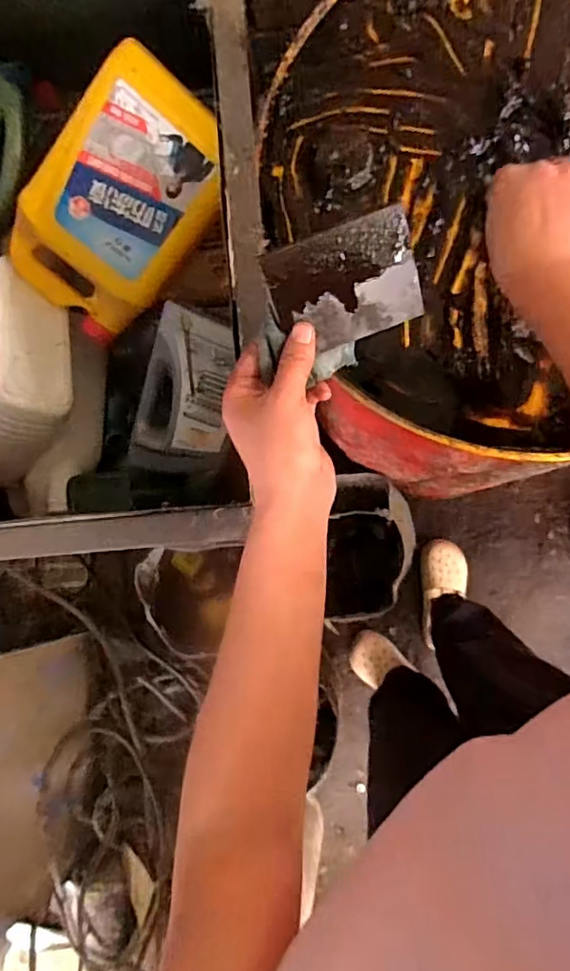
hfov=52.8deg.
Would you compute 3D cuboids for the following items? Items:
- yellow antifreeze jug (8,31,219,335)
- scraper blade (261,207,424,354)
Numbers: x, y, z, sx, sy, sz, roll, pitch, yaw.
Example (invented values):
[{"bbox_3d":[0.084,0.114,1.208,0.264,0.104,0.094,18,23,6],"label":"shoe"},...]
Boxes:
[{"bbox_3d":[-0.194,-0.336,0.694,0.177,0.105,0.285,34,106,-19],"label":"yellow antifreeze jug"},{"bbox_3d":[0.040,-0.130,0.376,0.095,0.004,0.073,-20,123,0],"label":"scraper blade"}]

